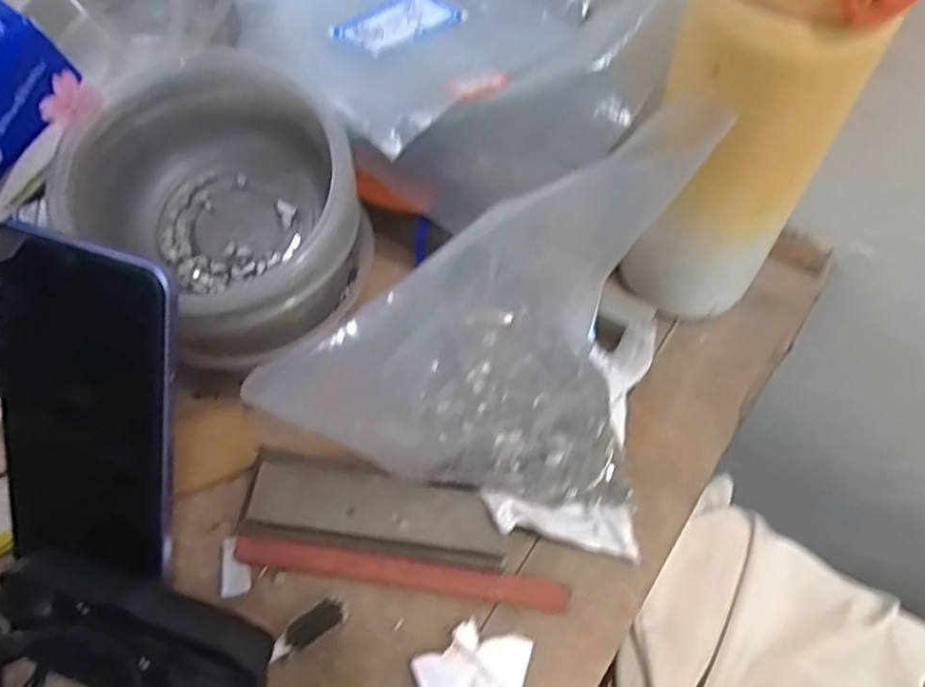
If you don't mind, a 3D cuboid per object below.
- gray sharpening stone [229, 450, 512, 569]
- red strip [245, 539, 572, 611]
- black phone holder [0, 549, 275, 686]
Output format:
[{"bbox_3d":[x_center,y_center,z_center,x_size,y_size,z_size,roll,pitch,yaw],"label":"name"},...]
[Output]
[{"bbox_3d":[-0.038,0.074,0.294,0.111,0.034,0.036,7,61,6],"label":"gray sharpening stone"},{"bbox_3d":[-0.026,0.097,0.285,0.143,0.010,0.011,7,61,5],"label":"red strip"},{"bbox_3d":[-0.126,0.116,0.258,0.106,0.052,0.047,17,63,11],"label":"black phone holder"}]

